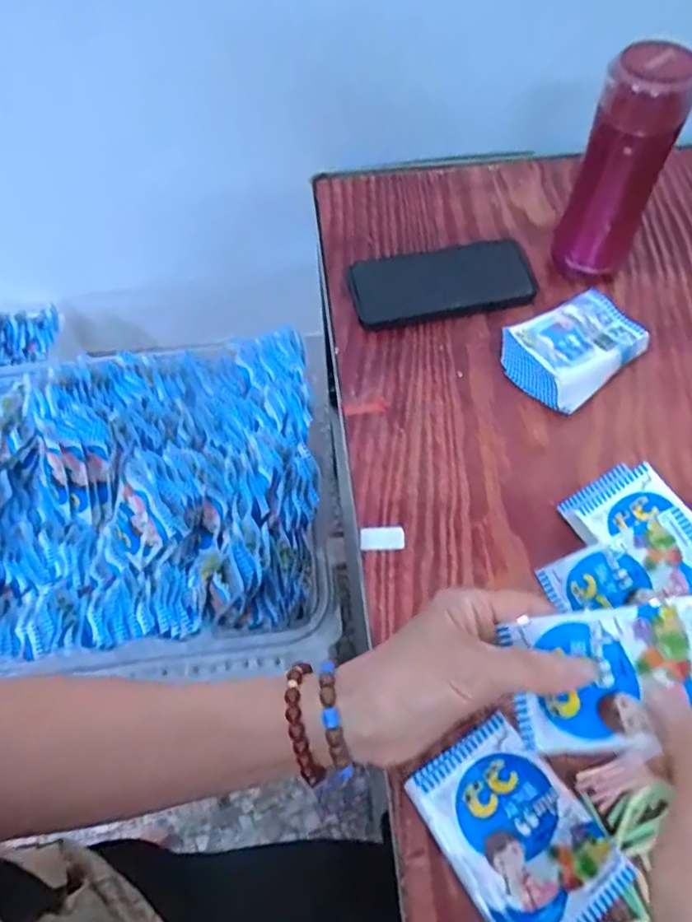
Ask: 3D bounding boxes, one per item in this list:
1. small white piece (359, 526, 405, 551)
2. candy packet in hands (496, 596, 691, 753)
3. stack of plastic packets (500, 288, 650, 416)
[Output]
[{"bbox_3d":[0.027,0.058,0.474,0.033,0.004,0.018,-7,58,-2],"label":"small white piece"},{"bbox_3d":[0.128,0.104,0.306,0.103,0.012,0.064,-22,70,38],"label":"candy packet in hands"},{"bbox_3d":[0.194,-0.095,0.546,0.110,0.032,0.082,-35,63,-17],"label":"stack of plastic packets"}]

